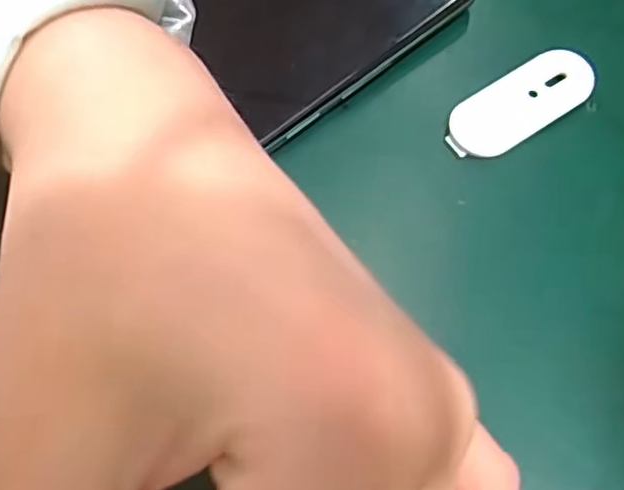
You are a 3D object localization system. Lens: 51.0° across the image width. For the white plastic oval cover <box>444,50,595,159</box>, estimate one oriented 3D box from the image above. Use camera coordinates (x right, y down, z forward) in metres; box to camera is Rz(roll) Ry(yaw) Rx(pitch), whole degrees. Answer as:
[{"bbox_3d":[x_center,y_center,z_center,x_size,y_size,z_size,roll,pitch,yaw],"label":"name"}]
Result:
[{"bbox_3d":[0.062,-0.042,0.196,0.049,0.006,0.019,-32,74,-13],"label":"white plastic oval cover"}]

